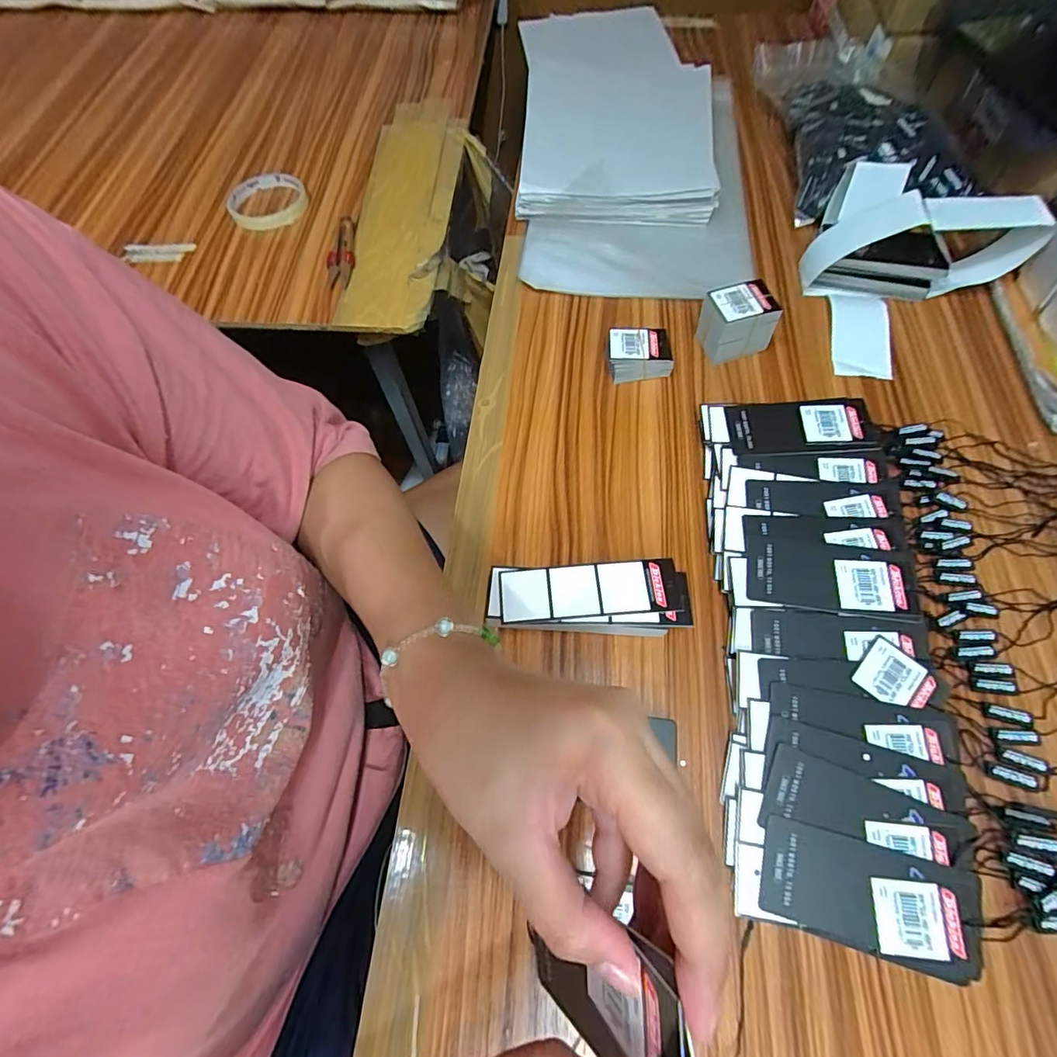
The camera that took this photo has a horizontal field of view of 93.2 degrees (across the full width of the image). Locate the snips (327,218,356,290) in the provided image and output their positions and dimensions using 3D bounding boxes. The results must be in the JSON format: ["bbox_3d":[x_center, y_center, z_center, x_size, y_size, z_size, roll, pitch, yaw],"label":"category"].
[{"bbox_3d":[-0.197,-0.293,0.529,0.028,0.006,0.102,-1,64,1],"label":"snips"}]

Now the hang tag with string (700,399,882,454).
[{"bbox_3d":[0.205,-0.080,0.394,0.126,0.008,0.048,1,65,8],"label":"hang tag with string"}]

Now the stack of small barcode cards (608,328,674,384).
[{"bbox_3d":[0.097,-0.152,0.441,0.052,0.028,0.039,-3,64,0],"label":"stack of small barcode cards"}]

